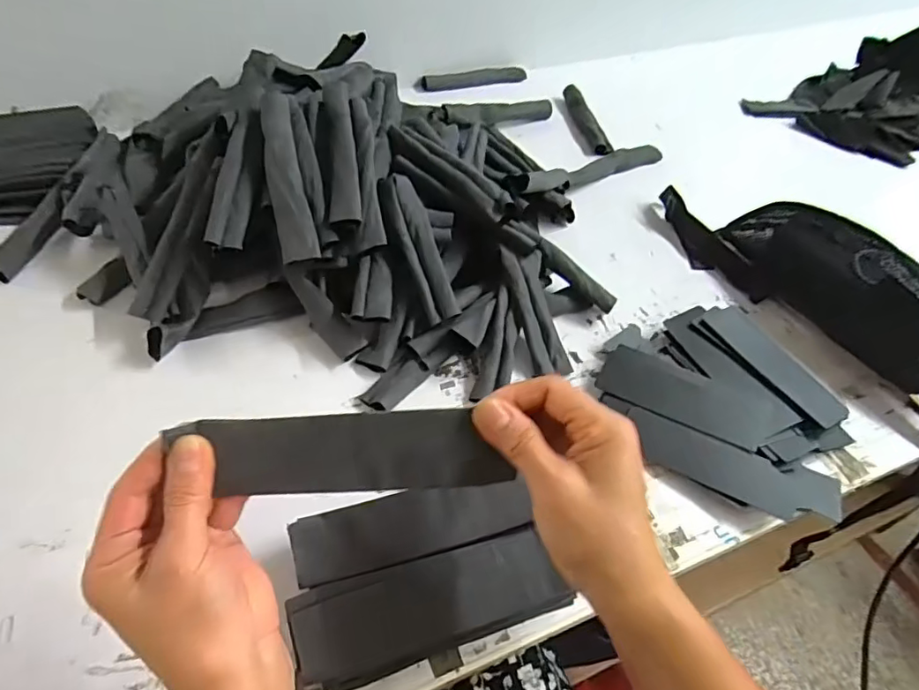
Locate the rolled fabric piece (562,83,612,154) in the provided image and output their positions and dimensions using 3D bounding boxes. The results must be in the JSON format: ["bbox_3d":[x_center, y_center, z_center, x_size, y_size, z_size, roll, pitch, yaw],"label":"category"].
[{"bbox_3d":[0.203,-0.363,0.891,0.035,0.027,0.186,-5,49,-7],"label":"rolled fabric piece"}]

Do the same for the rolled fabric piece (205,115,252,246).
[{"bbox_3d":[-0.224,-0.164,0.552,0.032,0.012,0.141,2,78,-1],"label":"rolled fabric piece"}]

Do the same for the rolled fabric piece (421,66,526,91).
[{"bbox_3d":[0.025,-0.469,0.981,0.183,0.027,0.029,-12,50,-13],"label":"rolled fabric piece"}]

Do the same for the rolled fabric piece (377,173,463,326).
[{"bbox_3d":[-0.044,-0.102,0.565,0.037,0.018,0.165,-19,79,-18],"label":"rolled fabric piece"}]

